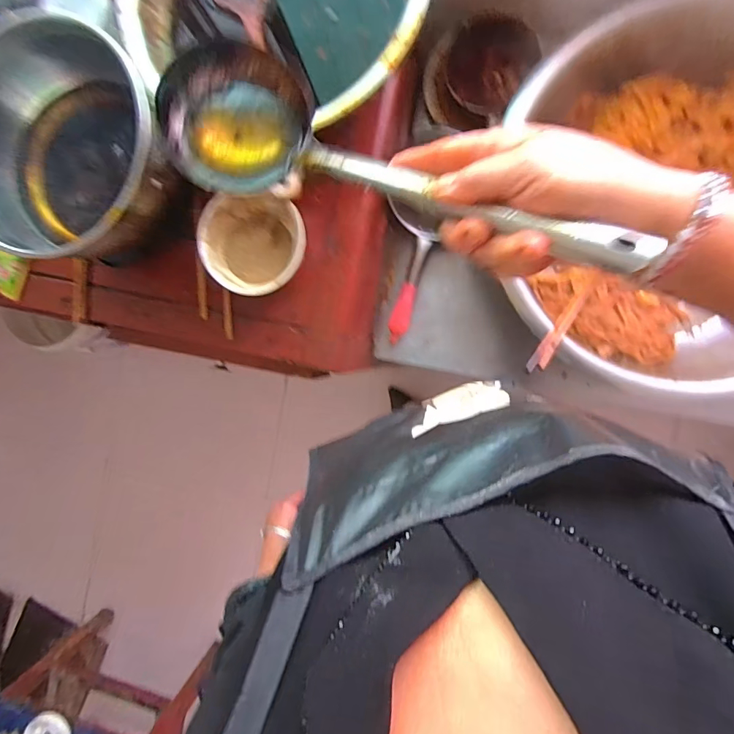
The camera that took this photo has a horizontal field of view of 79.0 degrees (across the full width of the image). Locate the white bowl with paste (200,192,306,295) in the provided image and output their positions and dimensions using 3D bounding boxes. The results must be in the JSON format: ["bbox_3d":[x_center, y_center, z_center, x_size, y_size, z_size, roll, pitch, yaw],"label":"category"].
[{"bbox_3d":[-0.141,-0.157,0.581,0.131,0.065,0.124,0,91,8],"label":"white bowl with paste"}]

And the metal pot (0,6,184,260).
[{"bbox_3d":[-0.340,-0.245,0.535,0.237,0.149,0.229,0,91,8],"label":"metal pot"}]

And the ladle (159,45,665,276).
[{"bbox_3d":[0.000,-0.143,0.319,0.376,0.080,0.107,29,95,25],"label":"ladle"}]

